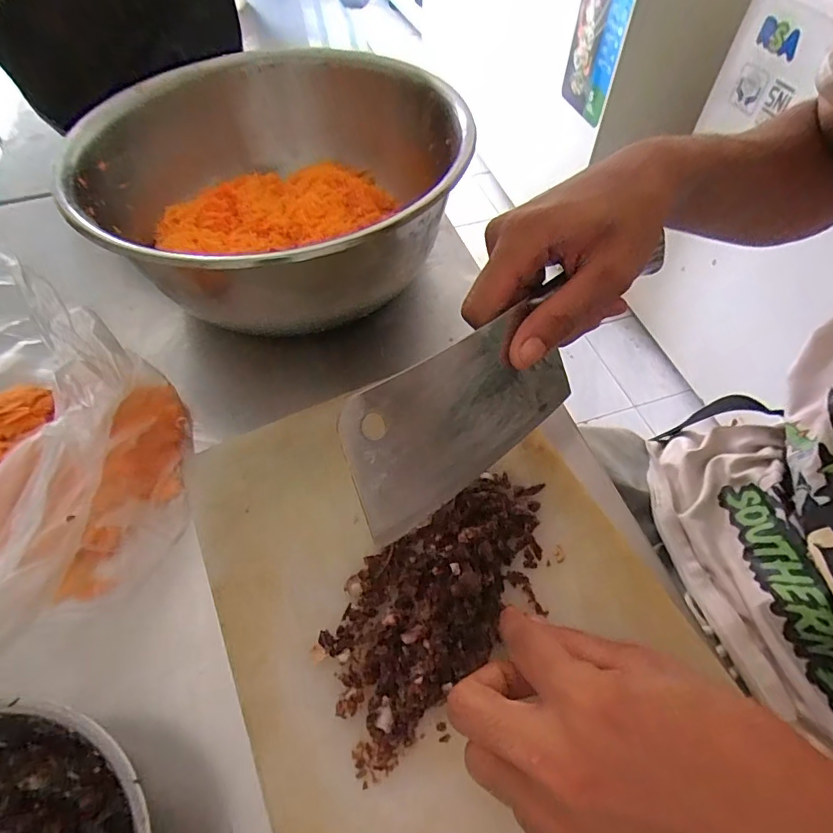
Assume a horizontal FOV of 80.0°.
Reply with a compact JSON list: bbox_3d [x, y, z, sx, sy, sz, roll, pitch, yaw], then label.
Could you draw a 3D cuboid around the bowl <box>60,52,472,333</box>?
[{"bbox_3d":[-0.106,-0.177,0.398,0.280,0.110,0.280,-1,55,1],"label":"bowl"}]

